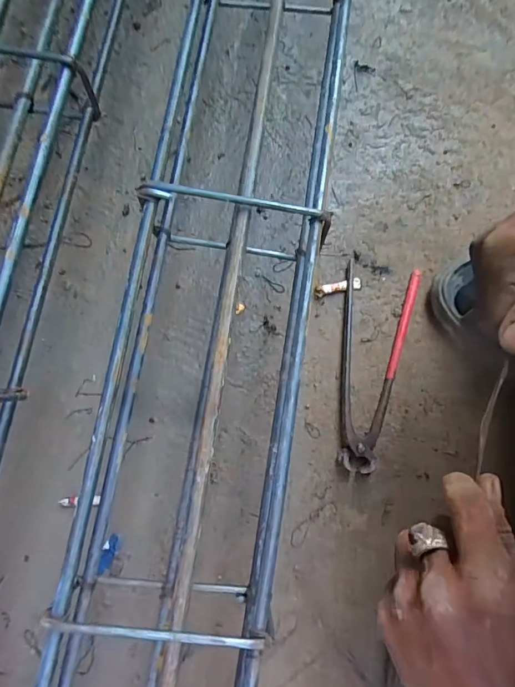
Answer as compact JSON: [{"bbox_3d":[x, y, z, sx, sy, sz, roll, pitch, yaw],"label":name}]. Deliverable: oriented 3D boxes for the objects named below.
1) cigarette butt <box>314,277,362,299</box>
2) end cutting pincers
[{"bbox_3d":[0.084,-0.059,0.449,0.052,0.009,0.013,-14,79,-4],"label":"cigarette butt"},{"bbox_3d":[0.120,0.021,0.430,0.070,0.019,0.210,8,79,1],"label":"end cutting pincers"}]

